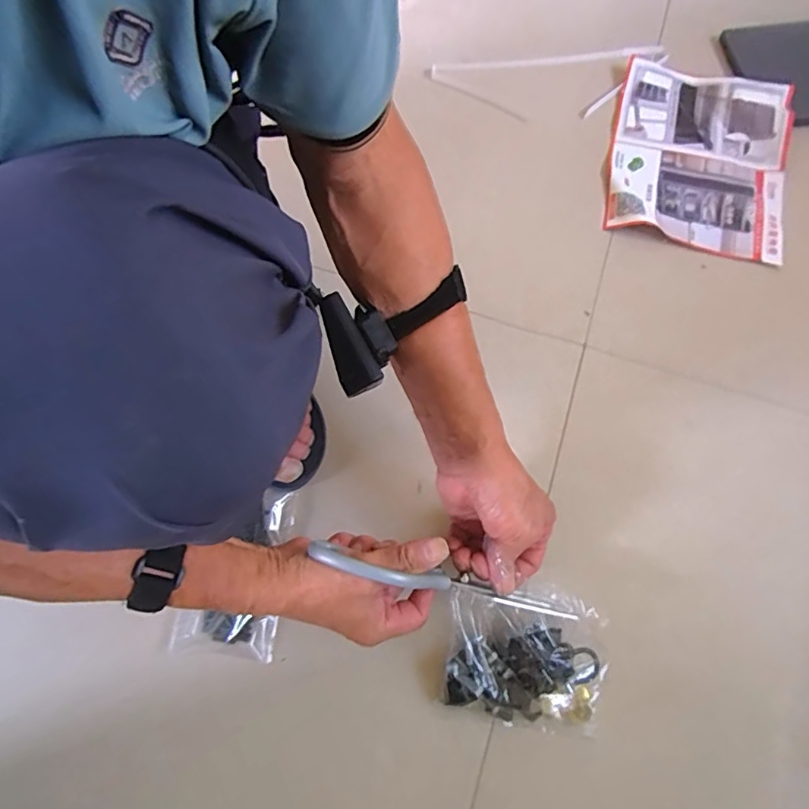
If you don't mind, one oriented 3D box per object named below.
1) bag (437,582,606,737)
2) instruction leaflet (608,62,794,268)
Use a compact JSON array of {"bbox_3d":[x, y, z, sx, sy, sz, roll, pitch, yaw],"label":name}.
[{"bbox_3d":[0.095,0.199,0.425,0.121,0.032,0.115,7,91,5],"label":"bag"},{"bbox_3d":[0.357,-0.304,0.660,0.198,0.026,0.262,13,69,7],"label":"instruction leaflet"}]

